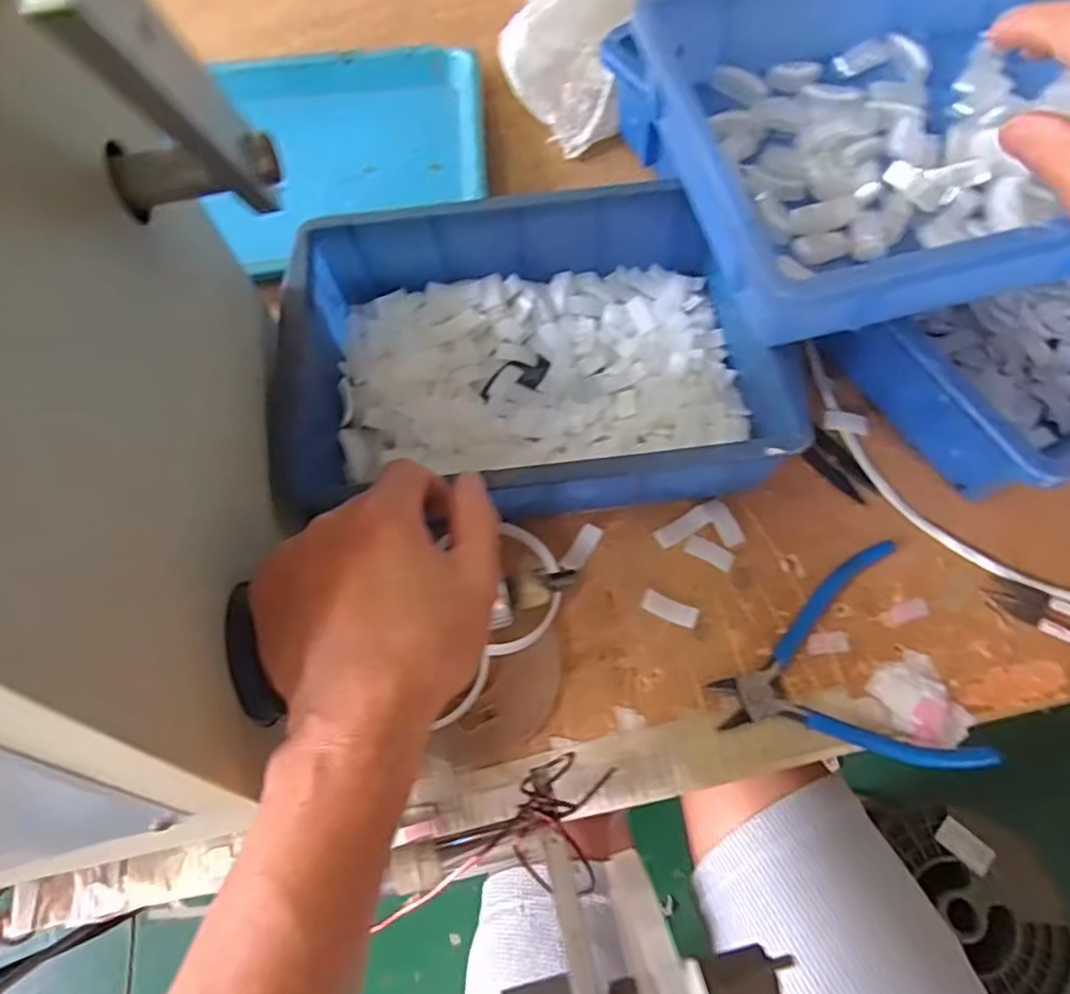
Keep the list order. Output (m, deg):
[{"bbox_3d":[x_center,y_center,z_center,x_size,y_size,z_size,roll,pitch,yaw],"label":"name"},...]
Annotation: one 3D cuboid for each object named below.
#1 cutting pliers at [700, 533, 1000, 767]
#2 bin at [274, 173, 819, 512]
[{"bbox_3d":[0.169,0.102,0.371,0.132,0.013,0.126,-15,67,-4],"label":"cutting pliers"},{"bbox_3d":[-0.004,-0.089,0.421,0.292,0.078,0.197,-5,66,1],"label":"bin"}]

